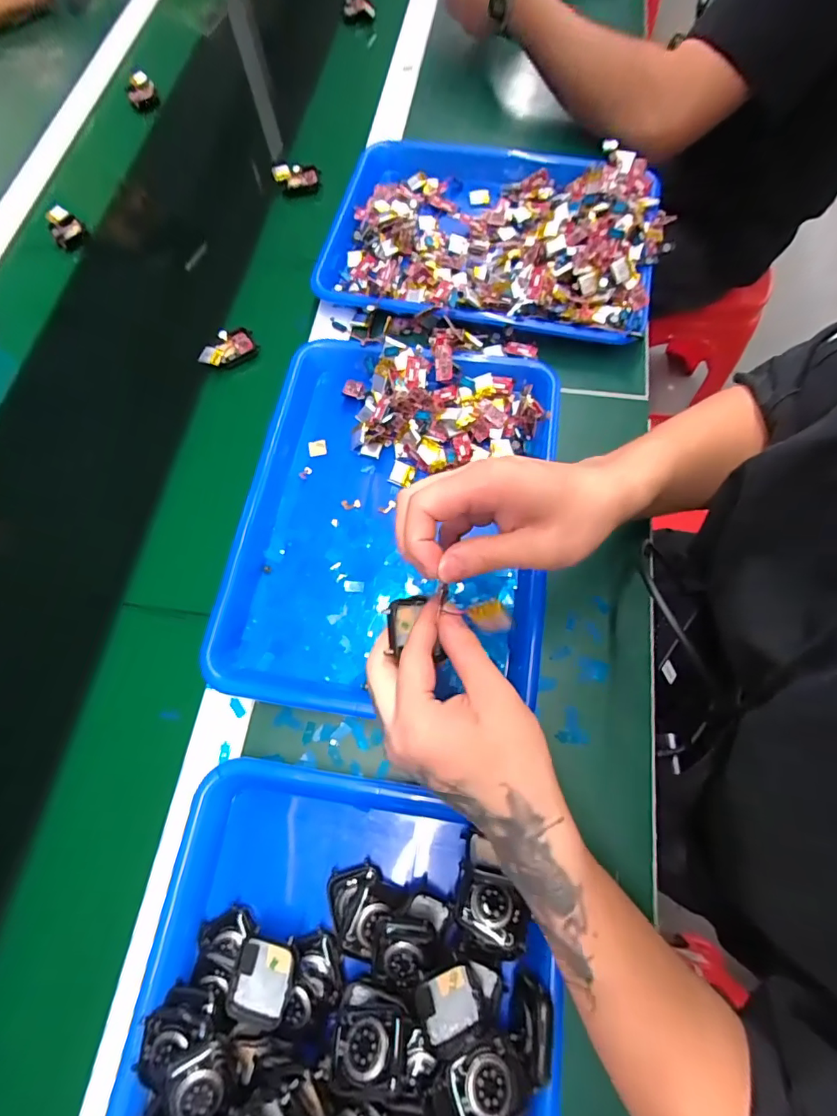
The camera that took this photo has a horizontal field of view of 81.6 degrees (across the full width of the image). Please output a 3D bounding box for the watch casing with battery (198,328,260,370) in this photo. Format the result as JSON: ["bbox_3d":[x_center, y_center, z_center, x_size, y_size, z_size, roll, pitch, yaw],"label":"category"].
[{"bbox_3d":[-0.199,-0.219,0.508,0.058,0.018,0.036,-27,72,-9],"label":"watch casing with battery"}]

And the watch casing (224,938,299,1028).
[{"bbox_3d":[-0.095,0.255,0.293,0.037,0.009,0.044,3,64,13],"label":"watch casing"}]

